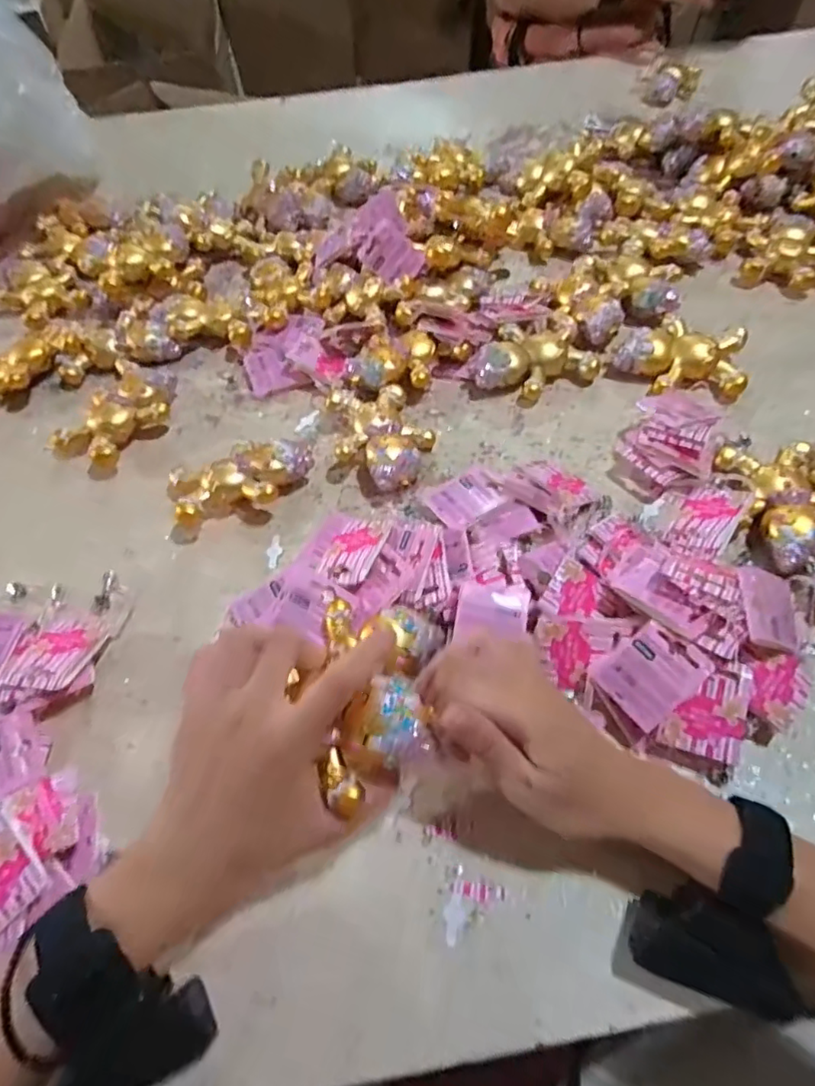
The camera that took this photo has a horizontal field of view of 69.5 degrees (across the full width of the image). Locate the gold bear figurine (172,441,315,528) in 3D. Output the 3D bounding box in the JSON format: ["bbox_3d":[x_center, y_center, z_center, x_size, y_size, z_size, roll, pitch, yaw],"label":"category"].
[{"bbox_3d":[-0.130,-0.046,0.466,0.111,0.032,0.059,-13,57,-5],"label":"gold bear figurine"}]

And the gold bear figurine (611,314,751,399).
[{"bbox_3d":[0.243,-0.165,0.529,0.107,0.032,0.075,7,58,9],"label":"gold bear figurine"}]

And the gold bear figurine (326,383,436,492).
[{"bbox_3d":[-0.021,-0.087,0.489,0.077,0.030,0.106,-20,58,-9],"label":"gold bear figurine"}]

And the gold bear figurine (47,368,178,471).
[{"bbox_3d":[-0.246,-0.110,0.514,0.060,0.030,0.112,33,65,22],"label":"gold bear figurine"}]

